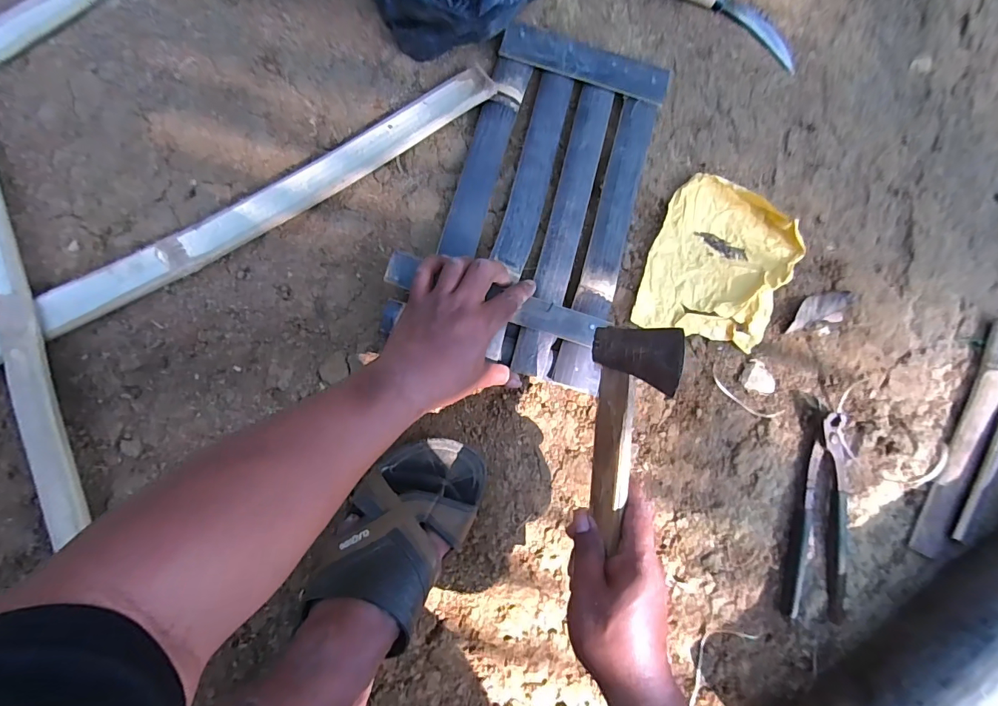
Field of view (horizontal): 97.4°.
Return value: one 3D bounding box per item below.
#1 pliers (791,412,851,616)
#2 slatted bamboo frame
[{"bbox_3d":[0.346,0.169,0.457,0.064,0.016,0.207,10,86,-5],"label":"pliers"},{"bbox_3d":[0.037,-0.153,0.435,0.209,0.028,0.333,18,86,-5],"label":"slatted bamboo frame"}]

